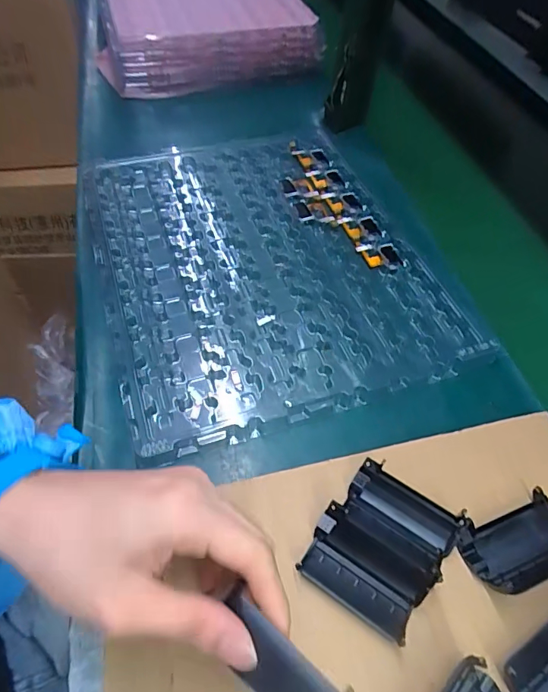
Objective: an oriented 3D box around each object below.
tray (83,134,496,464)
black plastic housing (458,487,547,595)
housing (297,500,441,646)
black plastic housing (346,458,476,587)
[{"bbox_3d":[-0.014,-0.093,0.449,0.297,0.025,0.359,-13,54,-15],"label":"tray"},{"bbox_3d":[0.154,0.121,0.279,0.070,0.026,0.043,-14,56,-16],"label":"black plastic housing"},{"bbox_3d":[0.055,0.133,0.269,0.071,0.018,0.042,30,56,16],"label":"housing"},{"bbox_3d":[0.082,0.107,0.288,0.072,0.019,0.043,37,58,20],"label":"black plastic housing"}]

